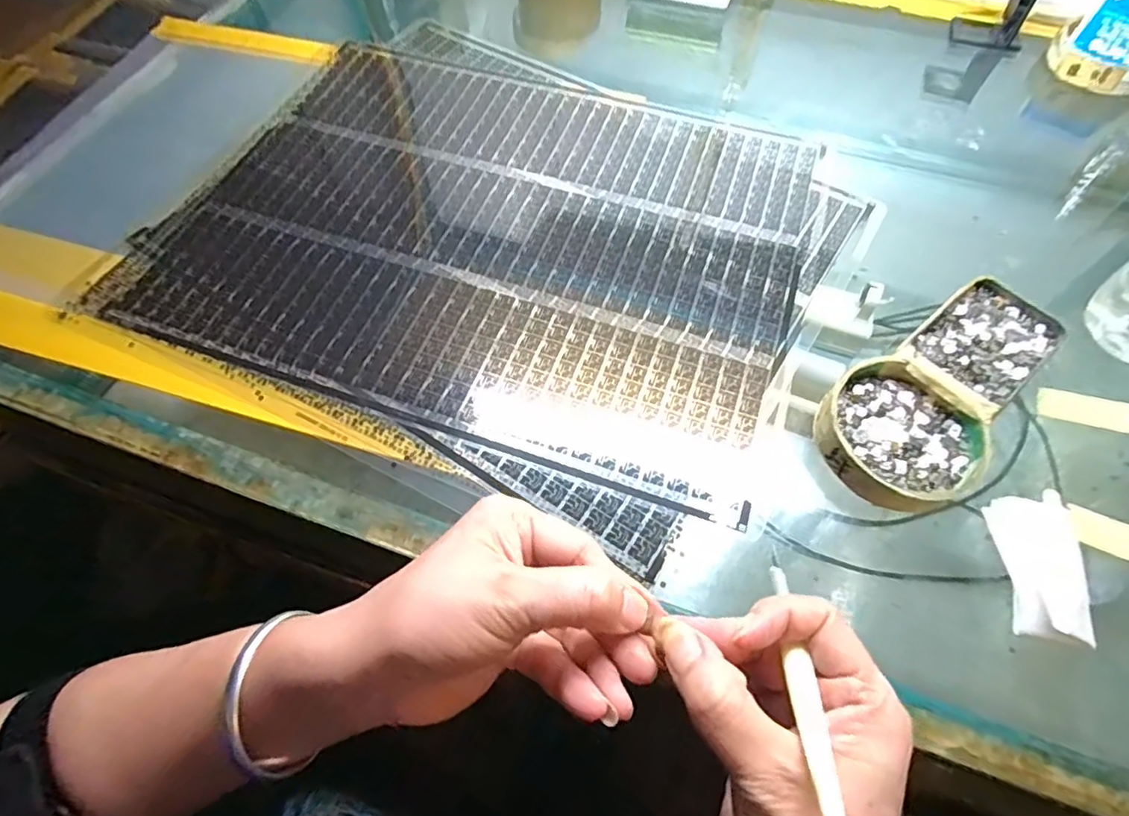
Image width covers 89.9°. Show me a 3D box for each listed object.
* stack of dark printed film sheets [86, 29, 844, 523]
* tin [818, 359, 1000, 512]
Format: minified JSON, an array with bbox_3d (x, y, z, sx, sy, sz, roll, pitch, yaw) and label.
[{"bbox_3d":[-0.054,-0.133,0.400,0.422,0.008,0.324,18,64,10],"label":"stack of dark printed film sheets"},{"bbox_3d":[0.180,0.017,0.308,0.078,0.022,0.080,0,63,1],"label":"tin"}]

